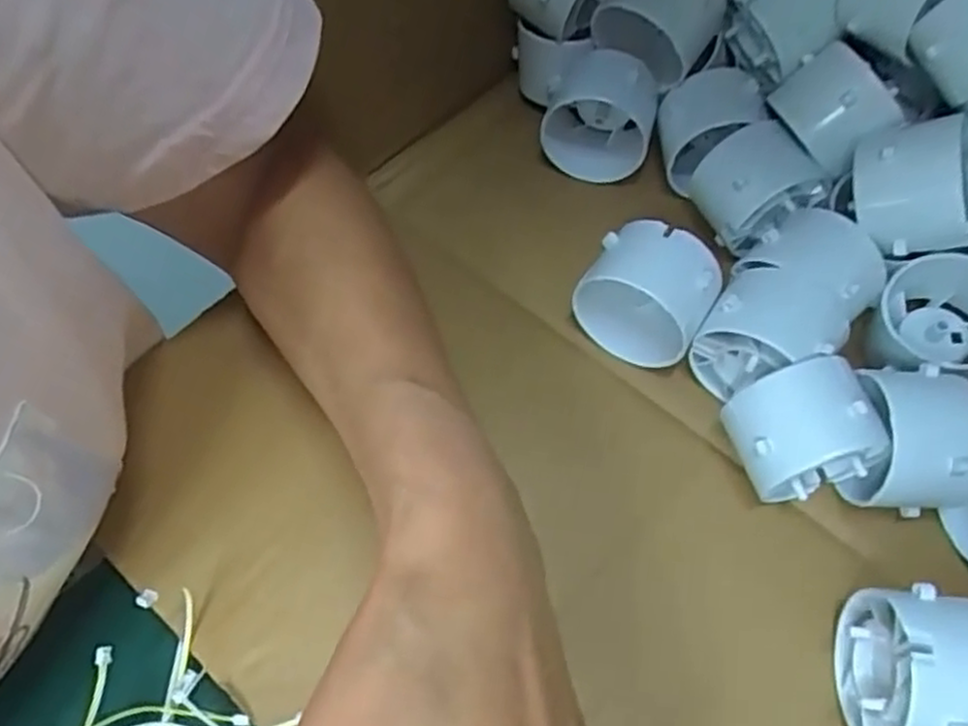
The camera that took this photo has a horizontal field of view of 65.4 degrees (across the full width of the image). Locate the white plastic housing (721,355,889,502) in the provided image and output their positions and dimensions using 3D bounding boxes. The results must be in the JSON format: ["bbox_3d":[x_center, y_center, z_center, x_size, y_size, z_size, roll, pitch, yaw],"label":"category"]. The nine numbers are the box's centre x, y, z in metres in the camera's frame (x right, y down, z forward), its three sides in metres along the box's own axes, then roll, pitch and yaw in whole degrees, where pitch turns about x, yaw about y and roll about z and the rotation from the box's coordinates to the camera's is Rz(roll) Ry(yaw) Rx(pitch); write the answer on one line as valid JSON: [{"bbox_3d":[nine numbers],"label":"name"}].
[{"bbox_3d":[0.111,0.027,0.273,0.044,0.048,0.039,-16,66,-11],"label":"white plastic housing"}]

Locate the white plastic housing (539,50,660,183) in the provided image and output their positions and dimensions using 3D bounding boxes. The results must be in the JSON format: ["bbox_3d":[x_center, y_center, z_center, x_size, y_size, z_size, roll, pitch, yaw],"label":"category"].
[{"bbox_3d":[0.054,-0.114,0.351,0.049,0.049,0.038,15,64,5],"label":"white plastic housing"}]

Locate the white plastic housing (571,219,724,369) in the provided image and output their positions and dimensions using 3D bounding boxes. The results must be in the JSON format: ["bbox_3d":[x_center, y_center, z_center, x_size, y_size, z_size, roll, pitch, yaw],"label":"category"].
[{"bbox_3d":[0.064,-0.026,0.300,0.048,0.044,0.040,29,66,11],"label":"white plastic housing"}]

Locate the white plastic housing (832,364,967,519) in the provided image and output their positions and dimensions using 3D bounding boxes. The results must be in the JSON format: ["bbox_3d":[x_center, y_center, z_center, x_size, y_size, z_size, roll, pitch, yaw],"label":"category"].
[{"bbox_3d":[0.153,0.029,0.273,0.045,0.043,0.045,0,65,-1],"label":"white plastic housing"}]

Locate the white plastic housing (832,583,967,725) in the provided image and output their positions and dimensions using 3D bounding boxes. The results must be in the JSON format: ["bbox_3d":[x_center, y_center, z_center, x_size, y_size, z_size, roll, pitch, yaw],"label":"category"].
[{"bbox_3d":[0.138,0.099,0.237,0.041,0.048,0.049,7,63,1],"label":"white plastic housing"}]

